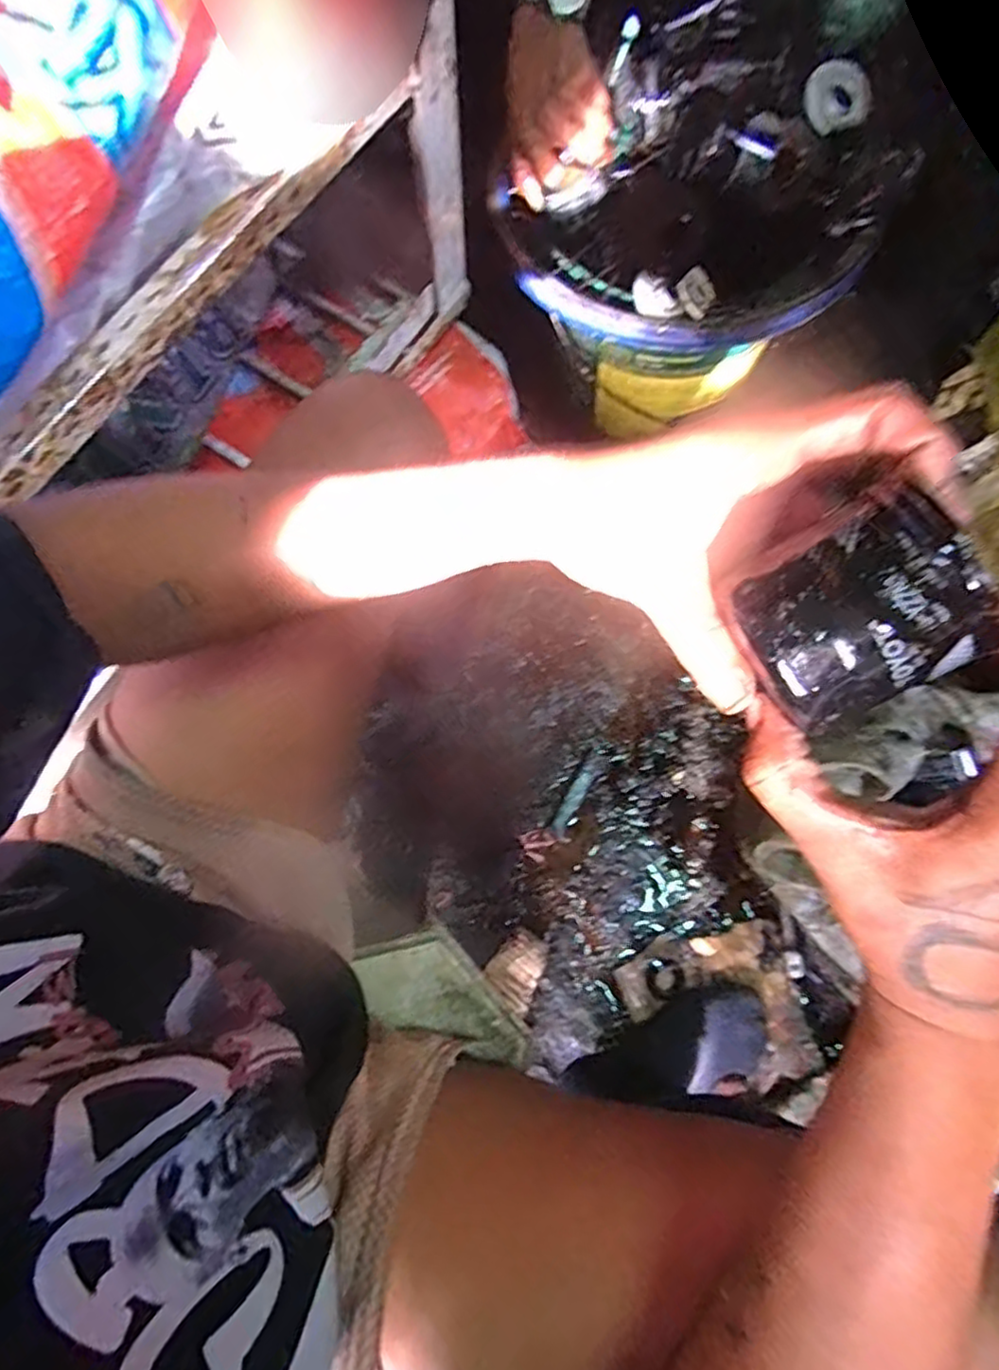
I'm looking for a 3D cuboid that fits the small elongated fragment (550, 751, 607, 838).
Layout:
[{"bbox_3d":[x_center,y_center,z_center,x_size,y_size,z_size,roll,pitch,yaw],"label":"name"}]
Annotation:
[{"bbox_3d":[0.101,0.140,0.856,0.028,0.012,0.119,31,74,11],"label":"small elongated fragment"}]

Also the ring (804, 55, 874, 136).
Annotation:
[{"bbox_3d":[0.322,-0.556,0.630,0.061,0.055,0.010,-12,27,1],"label":"ring"}]

